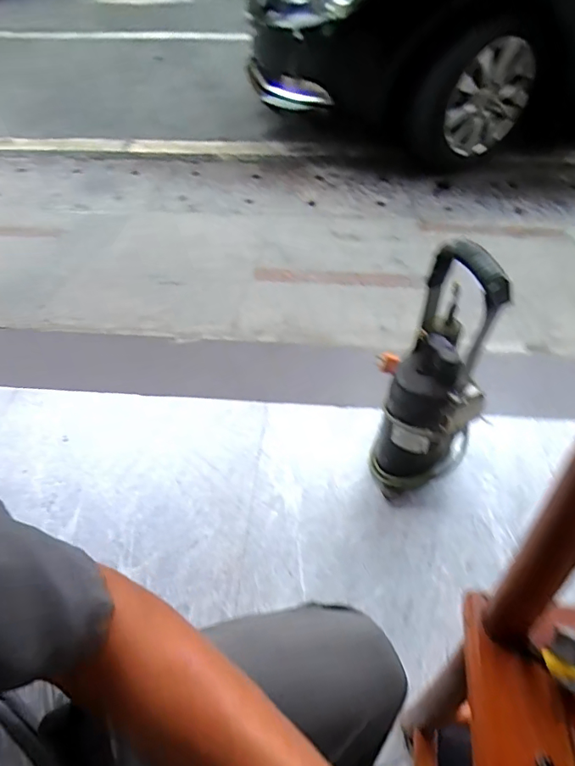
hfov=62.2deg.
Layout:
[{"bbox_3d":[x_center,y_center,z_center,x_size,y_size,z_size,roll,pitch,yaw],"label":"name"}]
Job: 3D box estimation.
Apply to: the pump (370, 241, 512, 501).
[{"bbox_3d":[0.237,-0.003,0.802,0.170,0.478,0.180,-1,49,1],"label":"pump"}]

